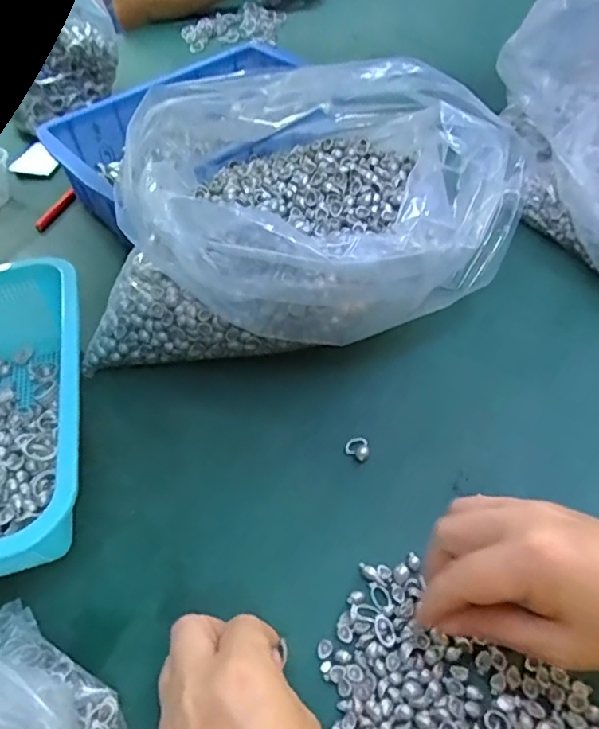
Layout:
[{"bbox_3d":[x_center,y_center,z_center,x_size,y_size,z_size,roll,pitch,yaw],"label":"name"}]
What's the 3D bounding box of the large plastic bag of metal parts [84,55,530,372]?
[{"bbox_3d":[0.000,-0.130,0.468,0.328,0.160,0.222,0,49,7],"label":"large plastic bag of metal parts"}]

